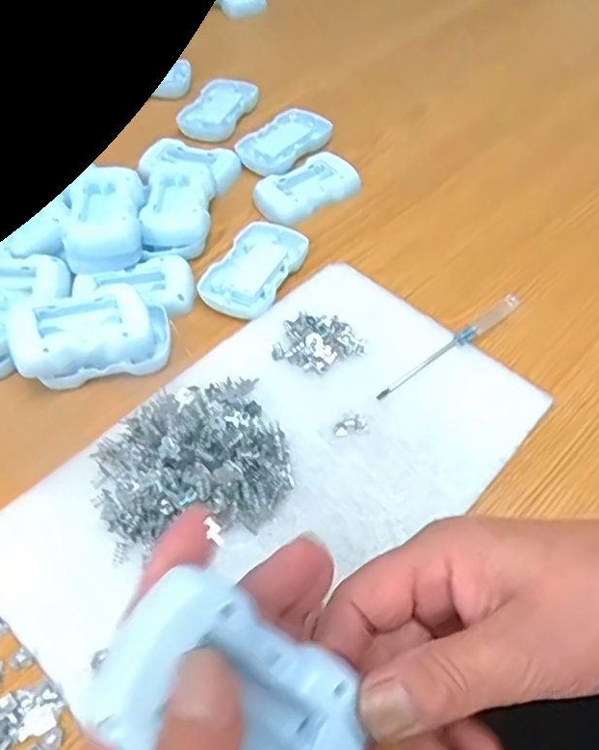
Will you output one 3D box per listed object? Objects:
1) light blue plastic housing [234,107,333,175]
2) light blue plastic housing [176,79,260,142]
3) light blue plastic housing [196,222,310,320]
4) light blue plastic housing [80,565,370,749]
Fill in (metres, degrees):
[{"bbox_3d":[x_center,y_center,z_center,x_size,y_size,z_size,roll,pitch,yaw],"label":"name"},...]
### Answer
[{"bbox_3d":[-0.014,-0.215,0.542,0.055,0.014,0.089,32,61,24],"label":"light blue plastic housing"},{"bbox_3d":[-0.081,-0.264,0.584,0.059,0.014,0.091,17,56,15],"label":"light blue plastic housing"},{"bbox_3d":[-0.034,-0.080,0.440,0.055,0.011,0.088,21,58,18],"label":"light blue plastic housing"},{"bbox_3d":[-0.016,0.102,0.182,0.082,0.015,0.050,39,64,-14],"label":"light blue plastic housing"}]

